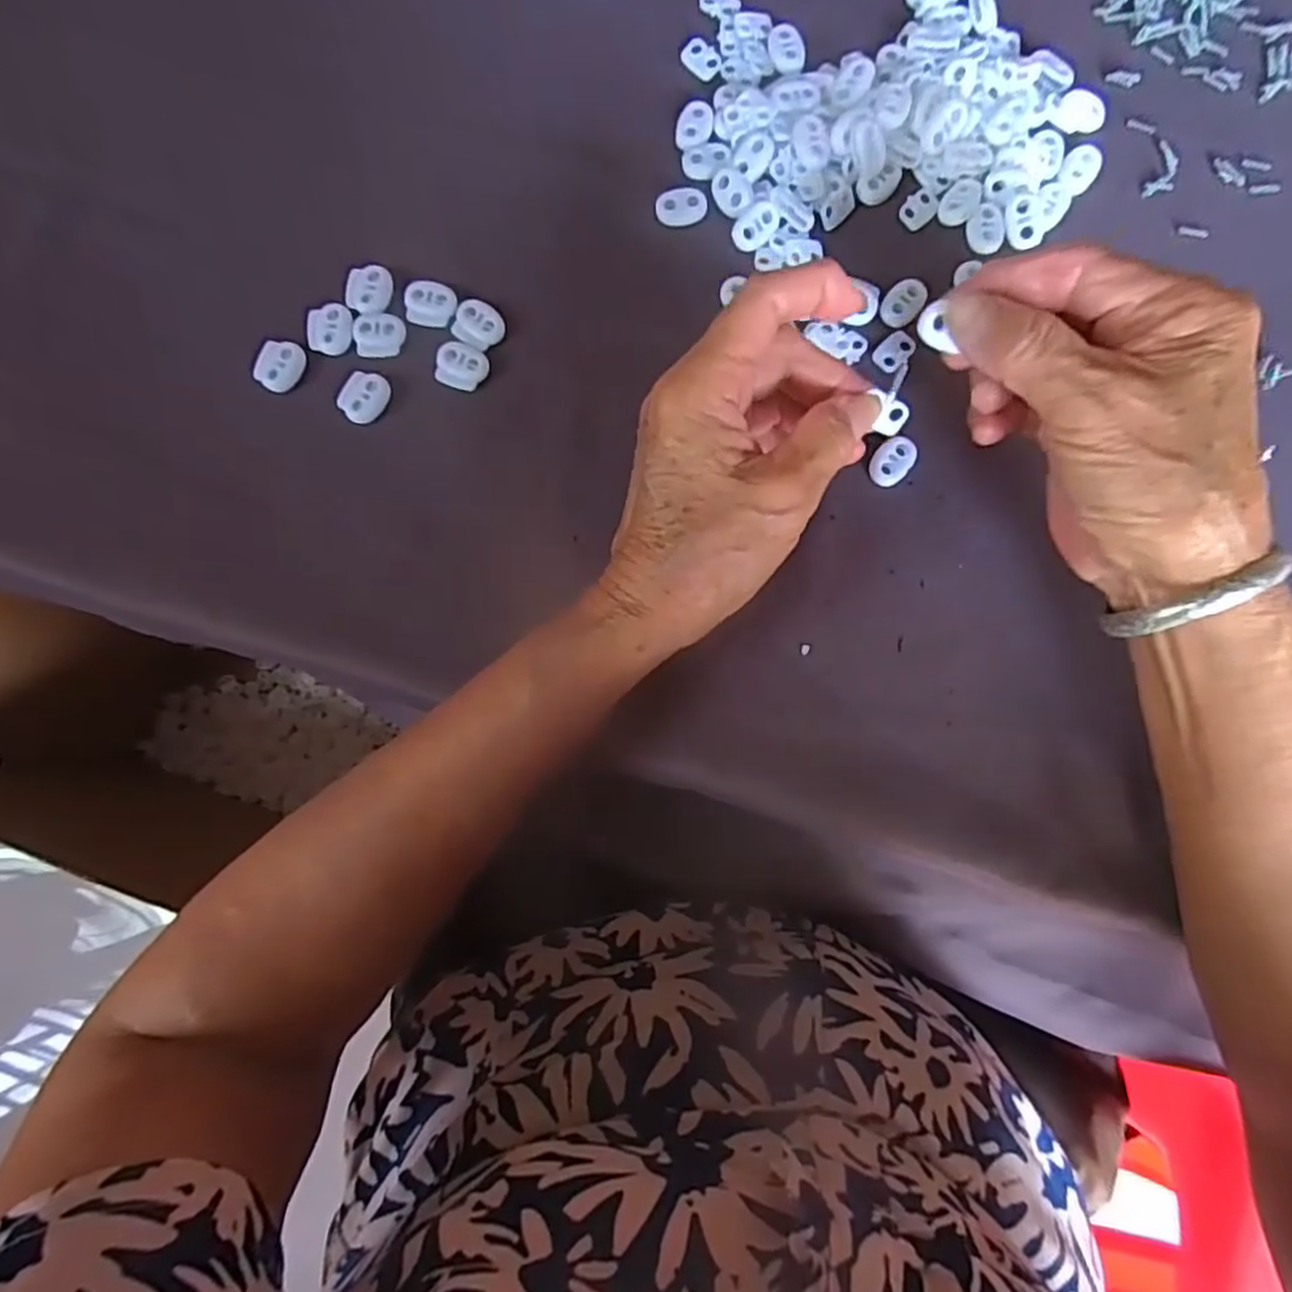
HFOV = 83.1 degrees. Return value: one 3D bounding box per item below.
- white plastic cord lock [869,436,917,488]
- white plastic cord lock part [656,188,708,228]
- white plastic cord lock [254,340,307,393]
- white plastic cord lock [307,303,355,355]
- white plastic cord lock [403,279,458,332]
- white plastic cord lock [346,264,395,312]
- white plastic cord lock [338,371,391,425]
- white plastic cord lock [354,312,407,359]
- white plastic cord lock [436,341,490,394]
[{"bbox_3d":[0.104,-0.078,0.306,0.015,0.005,0.022,41,85,6],"label":"white plastic cord lock"},{"bbox_3d":[0.016,-0.194,0.323,0.022,0.005,0.014,-5,82,0],"label":"white plastic cord lock part"},{"bbox_3d":[-0.158,-0.122,0.314,0.018,0.004,0.022,16,83,3],"label":"white plastic cord lock"},{"bbox_3d":[-0.137,-0.138,0.316,0.019,0.004,0.022,3,82,1],"label":"white plastic cord lock"},{"bbox_3d":[-0.094,-0.149,0.316,0.022,0.004,0.020,13,83,3],"label":"white plastic cord lock"},{"bbox_3d":[-0.121,-0.156,0.318,0.018,0.004,0.021,13,83,3],"label":"white plastic cord lock"},{"bbox_3d":[-0.121,-0.107,0.312,0.018,0.004,0.022,33,84,5],"label":"white plastic cord lock"},{"bbox_3d":[-0.116,-0.135,0.316,0.022,0.004,0.020,-3,82,1],"label":"white plastic cord lock"},{"bbox_3d":[-0.080,-0.120,0.312,0.022,0.004,0.020,21,83,4],"label":"white plastic cord lock"}]

